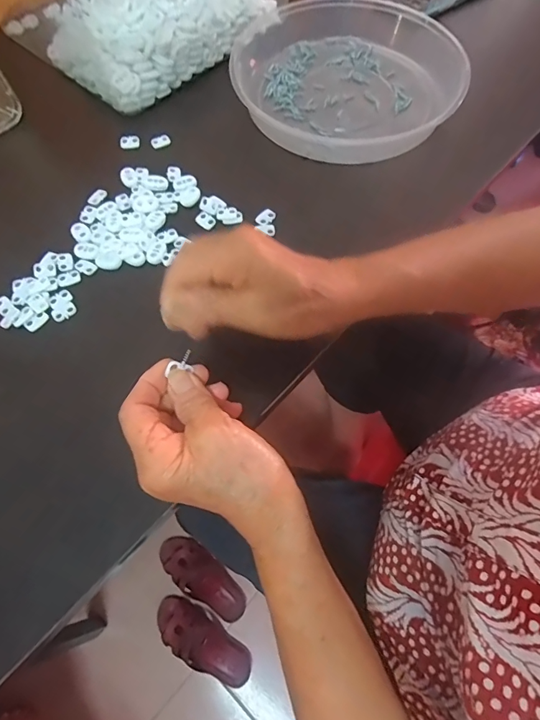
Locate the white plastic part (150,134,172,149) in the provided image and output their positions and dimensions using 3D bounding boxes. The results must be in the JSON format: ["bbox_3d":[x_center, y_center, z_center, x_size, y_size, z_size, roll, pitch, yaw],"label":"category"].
[{"bbox_3d":[-0.112,-0.224,0.425,0.020,0.004,0.011,-22,67,-8],"label":"white plastic part"}]

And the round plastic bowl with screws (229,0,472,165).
[{"bbox_3d":[0.082,-0.298,0.440,0.227,0.036,0.234,-1,65,1],"label":"round plastic bowl with screws"}]

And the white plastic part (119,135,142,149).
[{"bbox_3d":[-0.143,-0.223,0.425,0.020,0.004,0.015,-10,66,-3],"label":"white plastic part"}]

